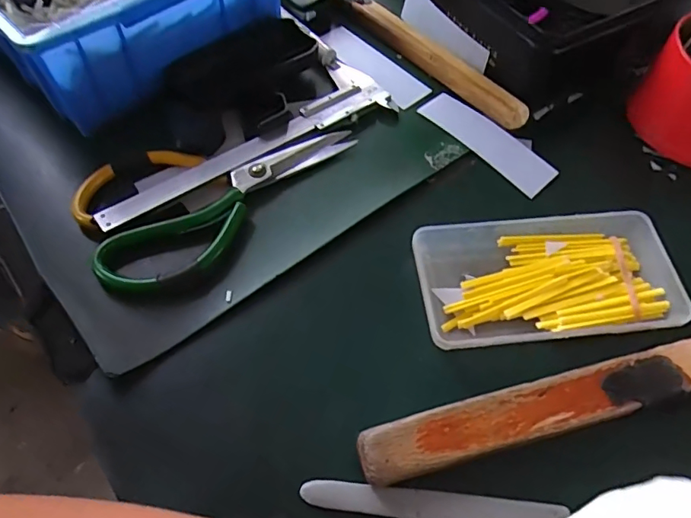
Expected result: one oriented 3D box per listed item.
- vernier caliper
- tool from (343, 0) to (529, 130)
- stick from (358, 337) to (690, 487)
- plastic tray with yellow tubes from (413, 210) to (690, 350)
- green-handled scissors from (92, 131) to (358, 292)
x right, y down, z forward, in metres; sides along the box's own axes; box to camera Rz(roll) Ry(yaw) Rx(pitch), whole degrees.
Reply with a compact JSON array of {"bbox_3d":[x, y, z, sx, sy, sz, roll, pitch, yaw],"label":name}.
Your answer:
[{"bbox_3d":[-0.079,-0.104,0.374,0.226,0.018,0.090,-28,64,-16],"label":"vernier caliper"},{"bbox_3d":[0.041,-0.195,0.430,0.023,0.019,0.278,-36,66,-19],"label":"tool"},{"bbox_3d":[0.141,0.069,0.271,0.271,0.011,0.028,-13,61,-8],"label":"stick"},{"bbox_3d":[0.123,0.010,0.315,0.155,0.021,0.083,-6,60,-4],"label":"plastic tray with yellow tubes"},{"bbox_3d":[-0.071,-0.039,0.340,0.193,0.008,0.052,-38,67,-20],"label":"green-handled scissors"}]

